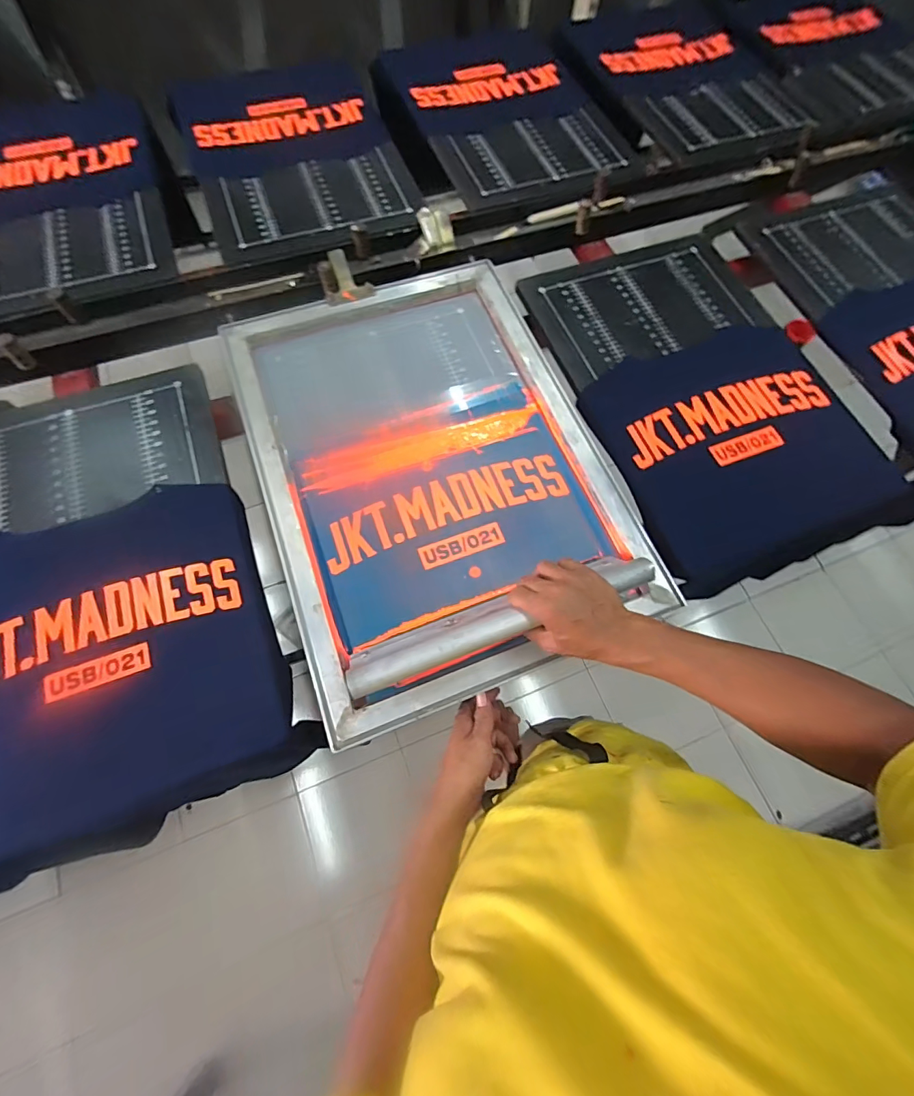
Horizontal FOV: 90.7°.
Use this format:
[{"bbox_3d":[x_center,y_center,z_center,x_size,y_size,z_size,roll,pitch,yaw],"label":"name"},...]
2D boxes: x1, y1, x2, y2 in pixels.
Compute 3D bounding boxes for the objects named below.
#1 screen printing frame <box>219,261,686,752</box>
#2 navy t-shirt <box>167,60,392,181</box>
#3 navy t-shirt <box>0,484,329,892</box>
[{"bbox_3d":[-0.039,-0.133,0.651,0.467,0.050,0.657,-19,72,-9],"label":"screen printing frame"},{"bbox_3d":[-0.374,-0.912,0.951,0.399,0.018,0.308,-21,72,-10],"label":"navy t-shirt"},{"bbox_3d":[-0.446,0.137,0.572,0.426,0.050,0.408,-24,73,-11],"label":"navy t-shirt"}]

